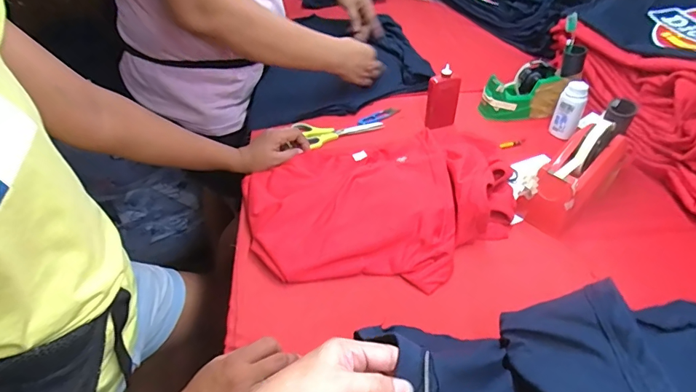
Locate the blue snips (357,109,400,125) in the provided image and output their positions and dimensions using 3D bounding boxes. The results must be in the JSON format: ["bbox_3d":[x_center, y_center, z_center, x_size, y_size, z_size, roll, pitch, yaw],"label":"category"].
[{"bbox_3d":[0.062,-0.160,0.879,0.090,0.014,0.028,-21,50,-26],"label":"blue snips"}]

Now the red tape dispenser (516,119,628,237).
[{"bbox_3d":[0.343,-0.033,0.647,0.174,0.121,0.074,-29,54,-32],"label":"red tape dispenser"}]

